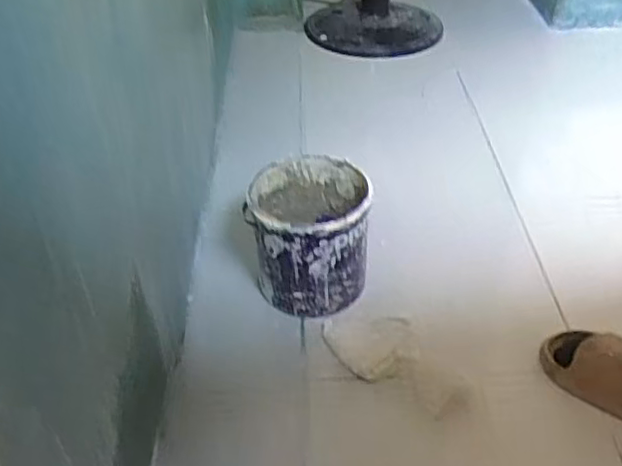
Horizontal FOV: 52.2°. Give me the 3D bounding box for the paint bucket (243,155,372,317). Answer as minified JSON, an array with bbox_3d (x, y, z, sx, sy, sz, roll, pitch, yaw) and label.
[{"bbox_3d":[-0.003,0.000,0.981,0.164,0.180,0.178,0,43,0],"label":"paint bucket"}]

